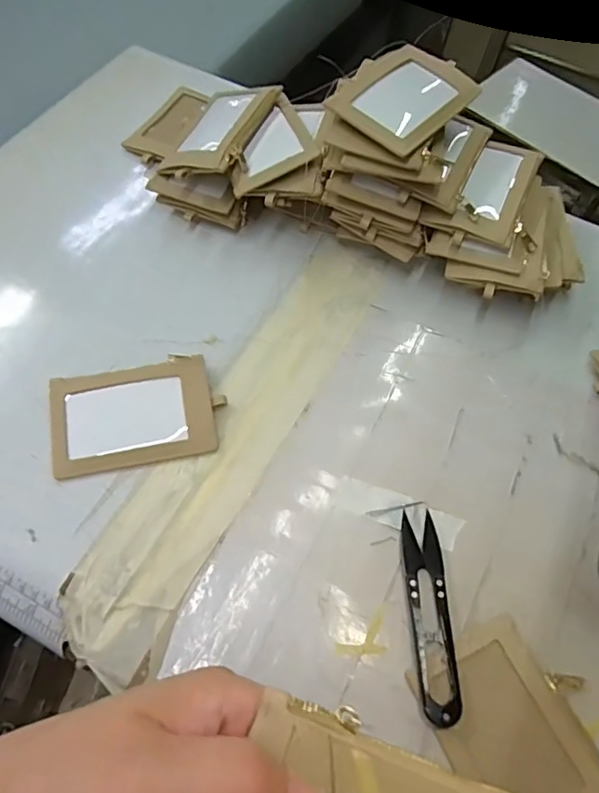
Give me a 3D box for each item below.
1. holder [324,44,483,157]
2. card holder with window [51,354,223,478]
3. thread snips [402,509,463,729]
[{"bbox_3d":[0.076,-0.225,0.409,0.079,0.014,0.096,38,68,17],"label":"holder"},{"bbox_3d":[-0.116,0.013,0.382,0.111,0.007,0.071,-11,75,-9],"label":"card holder with window"},{"bbox_3d":[0.080,0.131,0.333,0.026,0.012,0.118,0,62,-1],"label":"thread snips"}]

